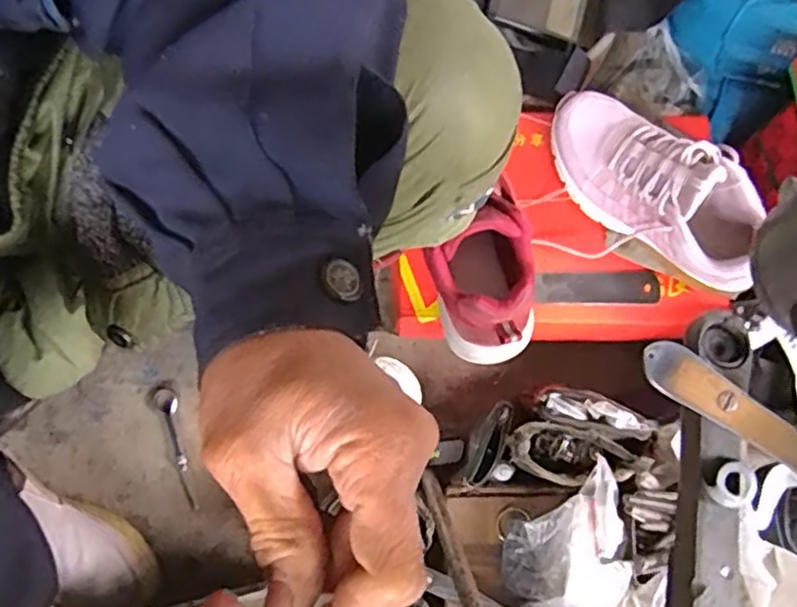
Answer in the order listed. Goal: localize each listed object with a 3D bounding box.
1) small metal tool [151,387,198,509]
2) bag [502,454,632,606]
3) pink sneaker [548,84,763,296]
[{"bbox_3d":[-0.228,0.148,0.710,0.028,0.018,0.131,-24,77,-7],"label":"small metal tool"},{"bbox_3d":[0.157,0.212,0.584,0.101,0.042,0.149,34,77,7],"label":"bag"},{"bbox_3d":[0.222,-0.108,0.603,0.081,0.118,0.210,-42,80,-11],"label":"pink sneaker"}]

